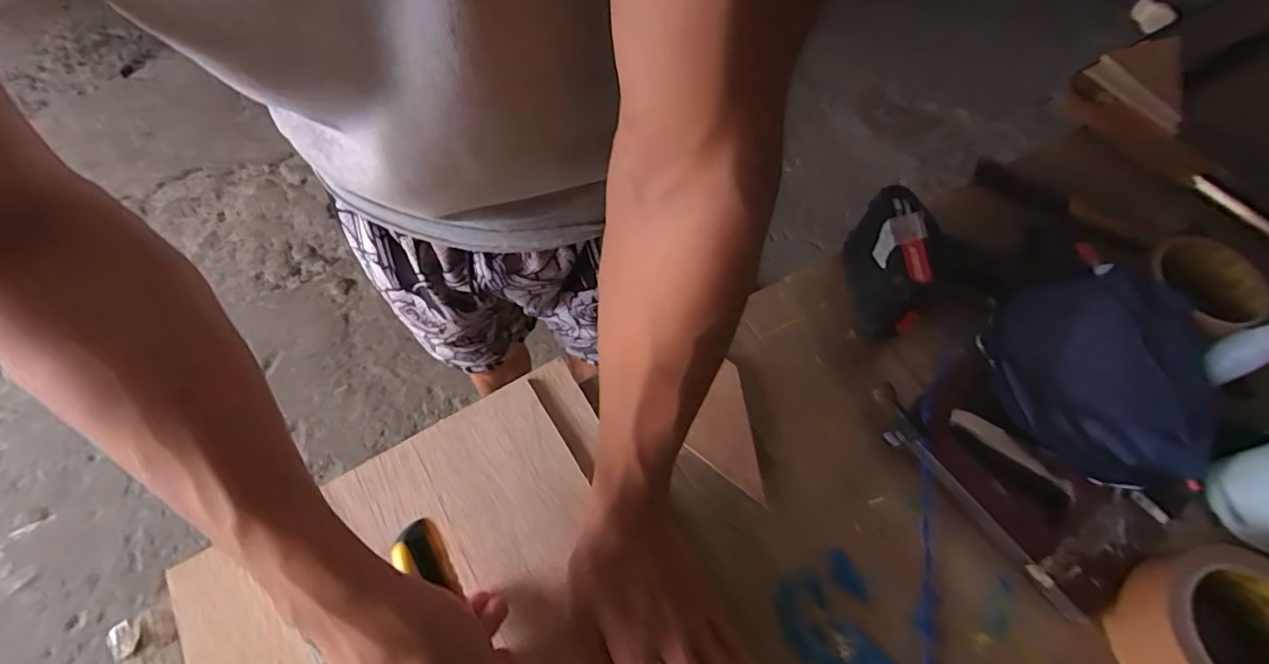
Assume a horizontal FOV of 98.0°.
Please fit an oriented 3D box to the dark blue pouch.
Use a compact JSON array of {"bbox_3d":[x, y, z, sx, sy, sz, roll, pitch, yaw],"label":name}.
[{"bbox_3d":[0.340,0.030,0.403,0.144,0.041,0.155,-3,60,-3],"label":"dark blue pouch"}]

